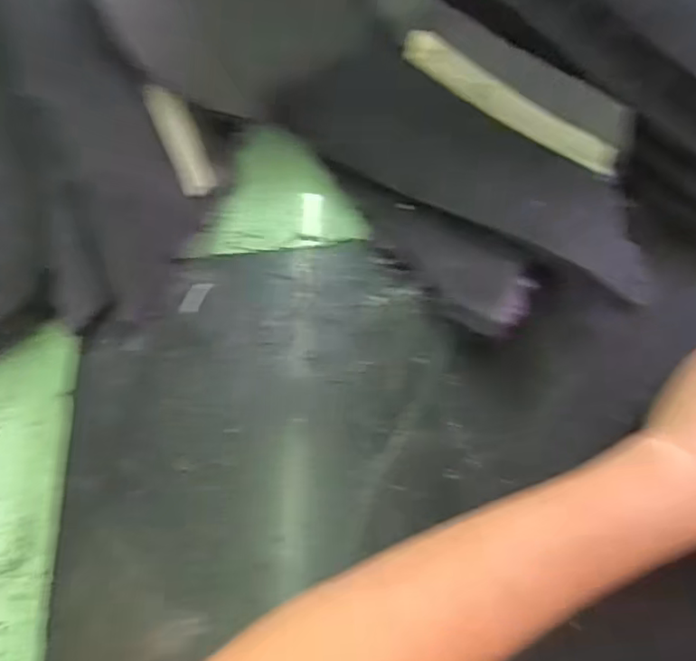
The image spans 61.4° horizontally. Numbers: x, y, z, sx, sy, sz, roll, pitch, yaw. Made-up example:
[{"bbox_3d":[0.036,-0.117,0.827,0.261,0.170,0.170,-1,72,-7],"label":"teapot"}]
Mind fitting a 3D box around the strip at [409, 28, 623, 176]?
[{"bbox_3d":[0.109,-0.155,0.394,0.158,0.034,0.017,31,70,16],"label":"strip"}]

